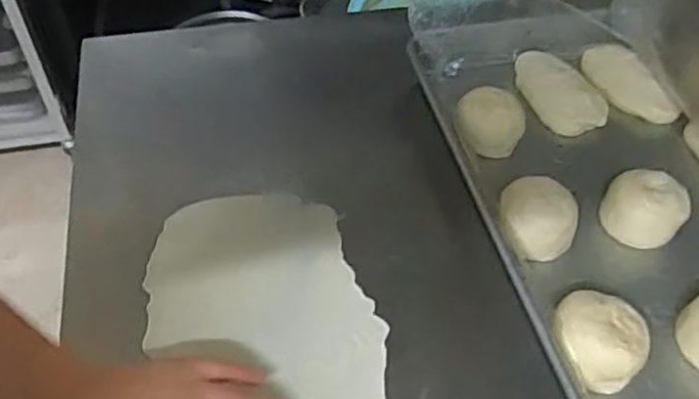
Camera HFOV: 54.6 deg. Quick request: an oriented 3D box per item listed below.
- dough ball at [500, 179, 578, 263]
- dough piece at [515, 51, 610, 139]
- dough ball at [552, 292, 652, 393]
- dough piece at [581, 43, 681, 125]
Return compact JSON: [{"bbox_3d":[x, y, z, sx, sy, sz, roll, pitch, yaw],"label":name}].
[{"bbox_3d":[0.160,0.013,0.577,0.067,0.049,0.067,23,54,17],"label":"dough ball"},{"bbox_3d":[0.209,-0.112,0.701,0.056,0.033,0.114,-22,54,-18],"label":"dough piece"},{"bbox_3d":[0.182,0.109,0.504,0.066,0.050,0.063,1,51,-1],"label":"dough ball"},{"bbox_3d":[0.292,-0.119,0.701,0.042,0.032,0.108,-36,72,-27],"label":"dough piece"}]

